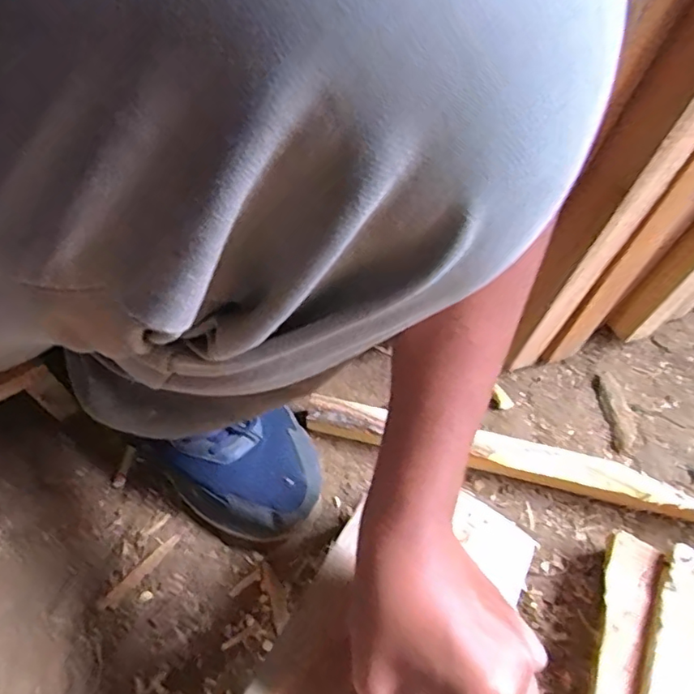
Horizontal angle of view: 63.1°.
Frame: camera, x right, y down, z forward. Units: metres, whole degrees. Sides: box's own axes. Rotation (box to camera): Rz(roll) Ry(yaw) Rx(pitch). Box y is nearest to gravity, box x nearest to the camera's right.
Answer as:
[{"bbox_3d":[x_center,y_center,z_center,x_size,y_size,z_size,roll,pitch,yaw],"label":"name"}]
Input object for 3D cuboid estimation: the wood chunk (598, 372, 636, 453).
[{"bbox_3d":[0.265,0.062,0.553,0.028,0.008,0.078,-4,60,-5],"label":"wood chunk"}]

